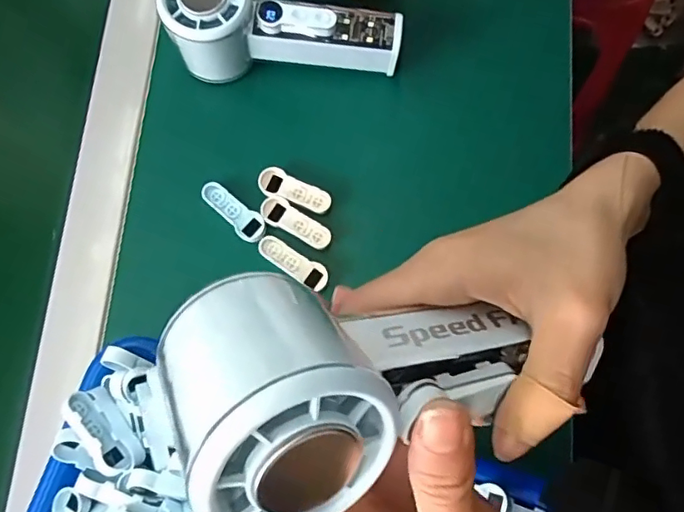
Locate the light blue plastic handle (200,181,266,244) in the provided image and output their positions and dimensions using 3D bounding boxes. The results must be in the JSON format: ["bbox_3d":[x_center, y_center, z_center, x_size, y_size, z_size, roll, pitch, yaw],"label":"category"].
[{"bbox_3d":[-0.072,-0.030,0.358,0.051,0.004,0.018,39,82,11],"label":"light blue plastic handle"}]

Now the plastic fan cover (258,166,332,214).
[{"bbox_3d":[-0.031,-0.043,0.359,0.050,0.010,0.019,24,80,8],"label":"plastic fan cover"}]

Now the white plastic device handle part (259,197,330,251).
[{"bbox_3d":[-0.031,-0.020,0.356,0.051,0.010,0.017,35,81,10],"label":"white plastic device handle part"}]

